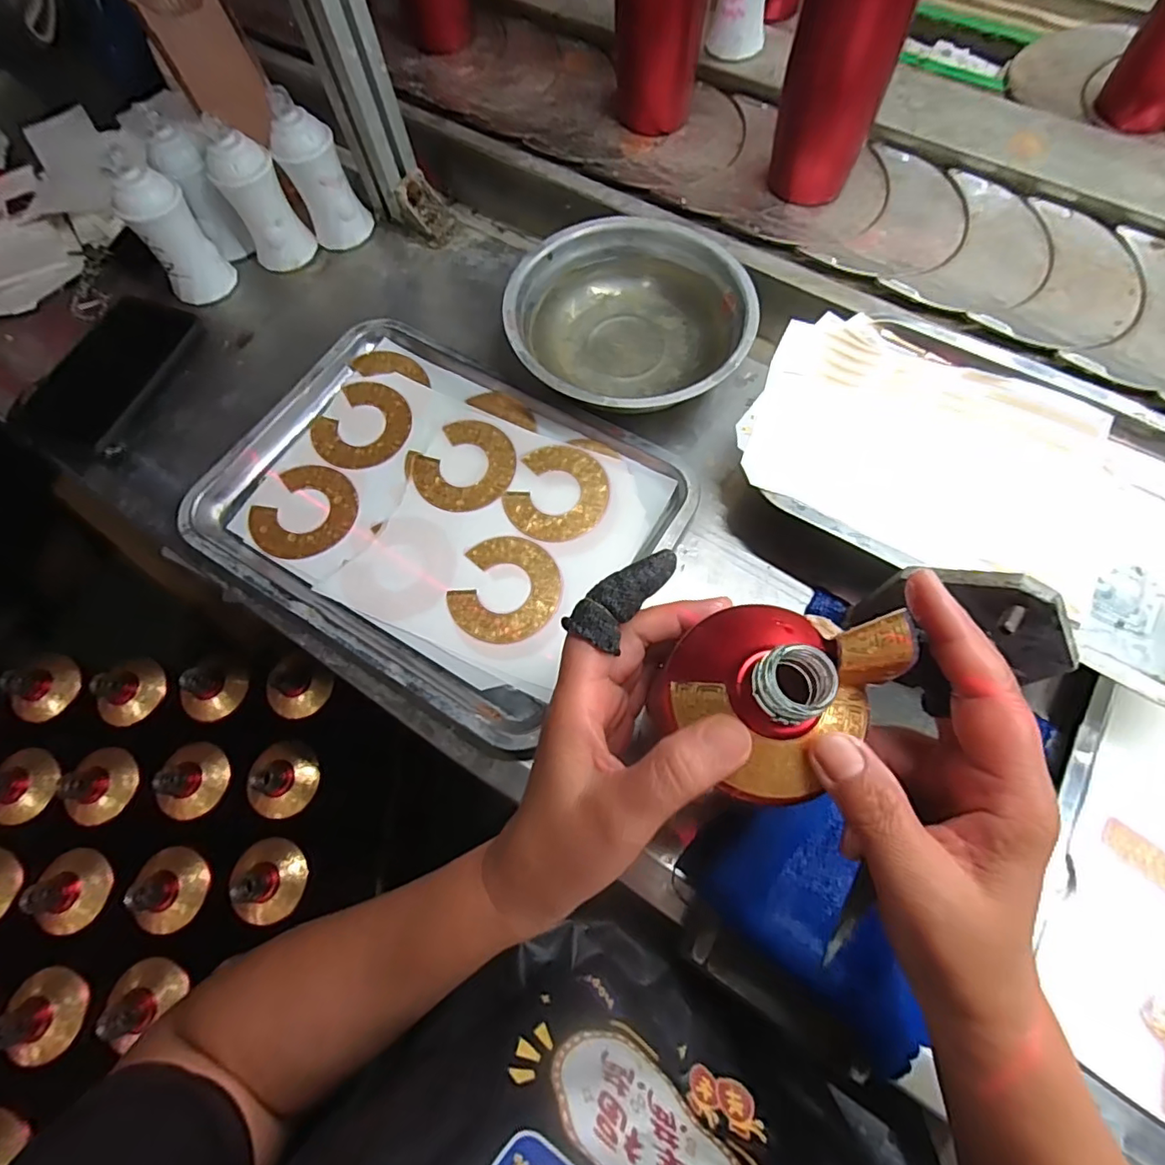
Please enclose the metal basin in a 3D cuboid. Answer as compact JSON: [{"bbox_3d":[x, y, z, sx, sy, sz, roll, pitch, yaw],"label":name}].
[{"bbox_3d":[0.038,-0.217,0.464,0.190,0.043,0.193,0,69,1],"label":"metal basin"}]

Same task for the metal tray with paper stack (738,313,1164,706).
[{"bbox_3d":[0.278,-0.072,0.392,0.327,0.046,0.207,32,73,12],"label":"metal tray with paper stack"}]

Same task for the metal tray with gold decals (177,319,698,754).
[{"bbox_3d":[-0.114,-0.060,0.431,0.325,0.025,0.254,29,73,11],"label":"metal tray with gold decals"}]

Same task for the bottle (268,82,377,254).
[{"bbox_3d":[-0.246,-0.380,0.520,0.049,0.107,0.054,36,74,13],"label":"bottle"}]

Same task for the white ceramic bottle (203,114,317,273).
[{"bbox_3d":[-0.298,-0.351,0.509,0.052,0.104,0.046,21,71,9],"label":"white ceramic bottle"}]

